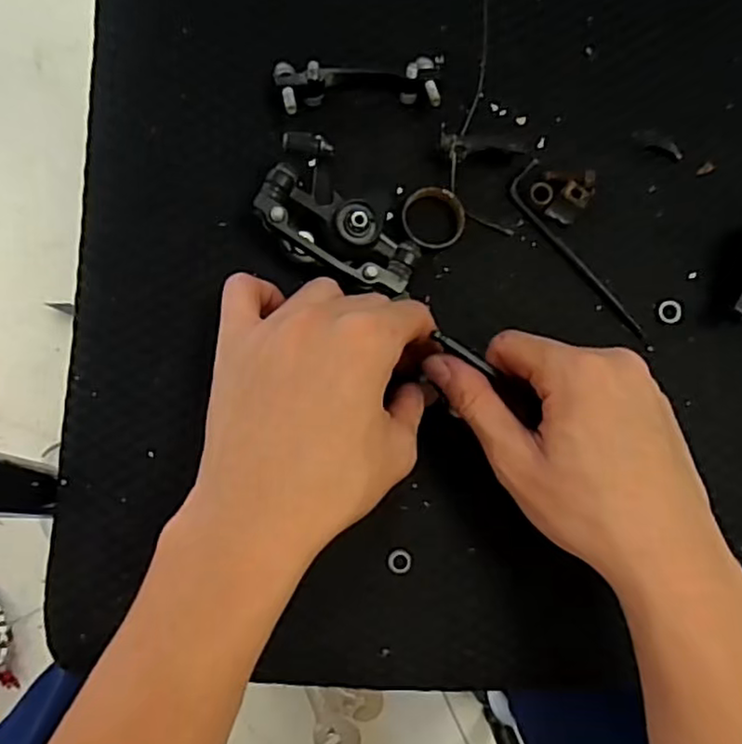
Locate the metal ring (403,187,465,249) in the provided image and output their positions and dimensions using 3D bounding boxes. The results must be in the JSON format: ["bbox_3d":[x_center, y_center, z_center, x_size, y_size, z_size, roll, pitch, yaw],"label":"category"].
[{"bbox_3d":[0.032,-0.080,0.349,0.032,0.011,0.031,1,84,-5],"label":"metal ring"}]

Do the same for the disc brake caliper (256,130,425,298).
[{"bbox_3d":[-0.015,-0.071,0.327,0.084,0.037,0.052,44,82,1],"label":"disc brake caliper"}]

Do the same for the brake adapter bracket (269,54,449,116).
[{"bbox_3d":[-0.004,-0.148,0.346,0.088,0.017,0.030,-8,84,-6],"label":"brake adapter bracket"}]

